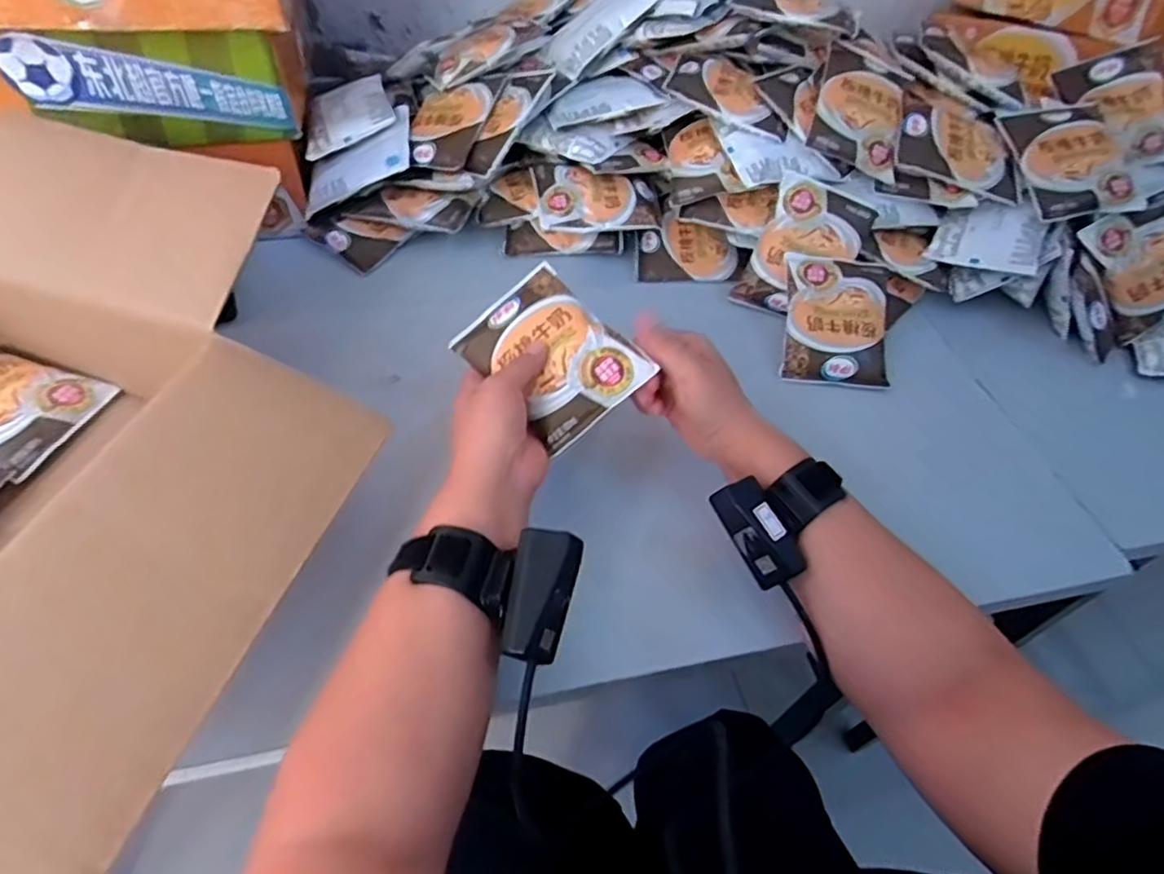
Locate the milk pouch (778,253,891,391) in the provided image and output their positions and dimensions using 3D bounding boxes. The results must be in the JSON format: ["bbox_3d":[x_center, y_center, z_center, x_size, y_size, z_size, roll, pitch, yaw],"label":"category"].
[{"bbox_3d":[0.241,-0.113,0.609,0.096,0.021,0.135,7,74,3],"label":"milk pouch"}]

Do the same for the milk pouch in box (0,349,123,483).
[{"bbox_3d":[-0.457,-0.026,0.508,0.126,0.023,0.098,15,51,8],"label":"milk pouch in box"}]

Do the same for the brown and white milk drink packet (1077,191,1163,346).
[{"bbox_3d":[0.545,-0.165,0.616,0.087,0.117,0.022,-29,7,18],"label":"brown and white milk drink packet"}]

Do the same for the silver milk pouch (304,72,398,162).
[{"bbox_3d":[-0.250,-0.346,0.689,0.092,0.016,0.114,-20,59,1],"label":"silver milk pouch"}]

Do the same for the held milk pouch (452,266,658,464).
[{"bbox_3d":[-0.026,-0.064,0.477,0.094,0.015,0.133,-42,66,-5],"label":"held milk pouch"}]

